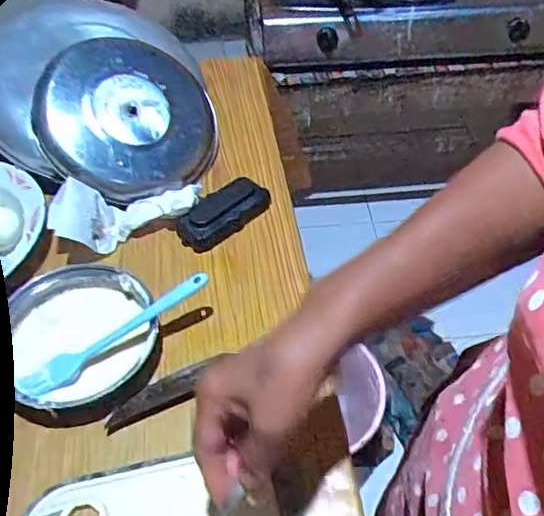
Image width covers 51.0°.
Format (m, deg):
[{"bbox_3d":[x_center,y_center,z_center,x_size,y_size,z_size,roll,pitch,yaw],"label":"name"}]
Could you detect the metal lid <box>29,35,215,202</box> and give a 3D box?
[{"bbox_3d":[-0.161,-0.164,0.655,0.203,0.030,0.192,6,74,-21],"label":"metal lid"}]

